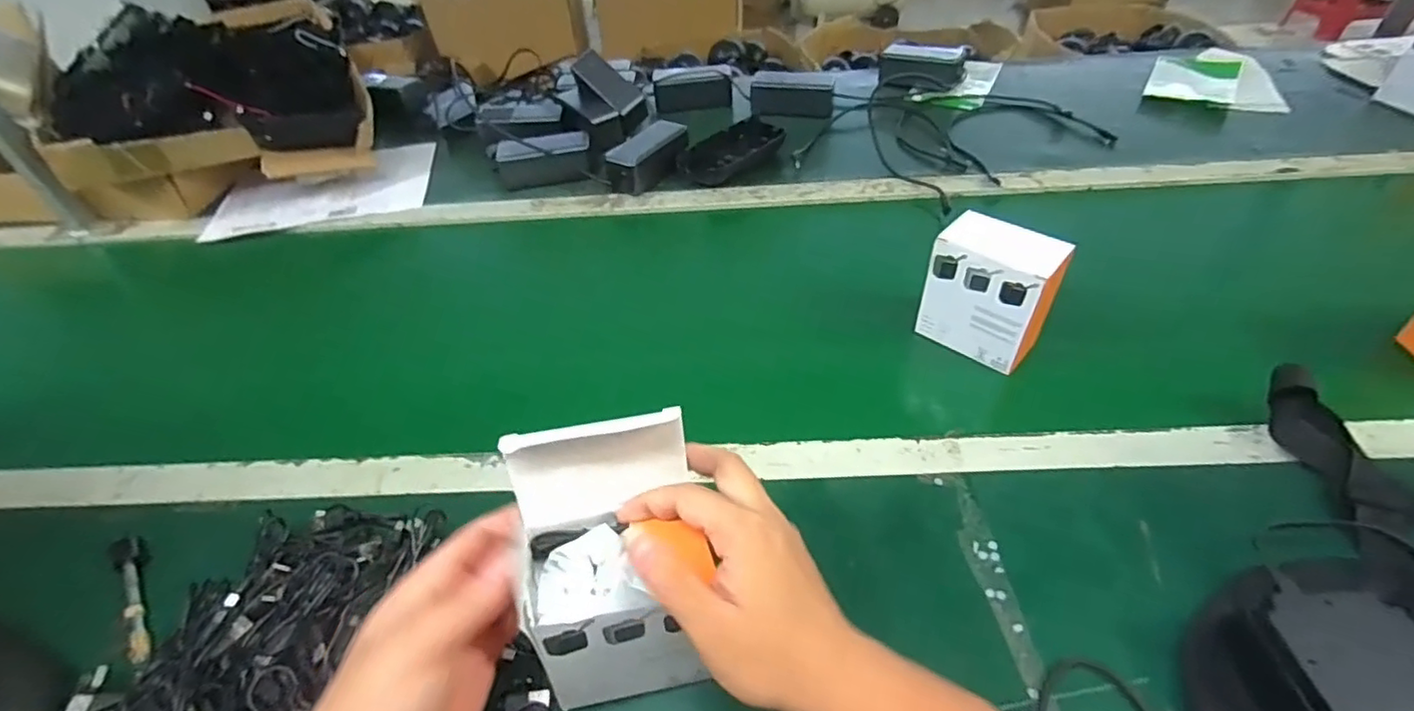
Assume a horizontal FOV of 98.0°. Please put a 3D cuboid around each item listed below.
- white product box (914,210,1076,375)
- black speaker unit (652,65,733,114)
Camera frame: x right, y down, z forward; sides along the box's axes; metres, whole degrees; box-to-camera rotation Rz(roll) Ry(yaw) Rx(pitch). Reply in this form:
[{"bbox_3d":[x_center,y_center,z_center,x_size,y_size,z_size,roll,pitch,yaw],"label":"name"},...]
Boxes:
[{"bbox_3d":[0.263,-0.059,0.574,0.101,0.117,0.055,31,54,31],"label":"white product box"},{"bbox_3d":[-0.025,-0.447,1.032,0.128,0.058,0.049,-11,43,-6],"label":"black speaker unit"}]

